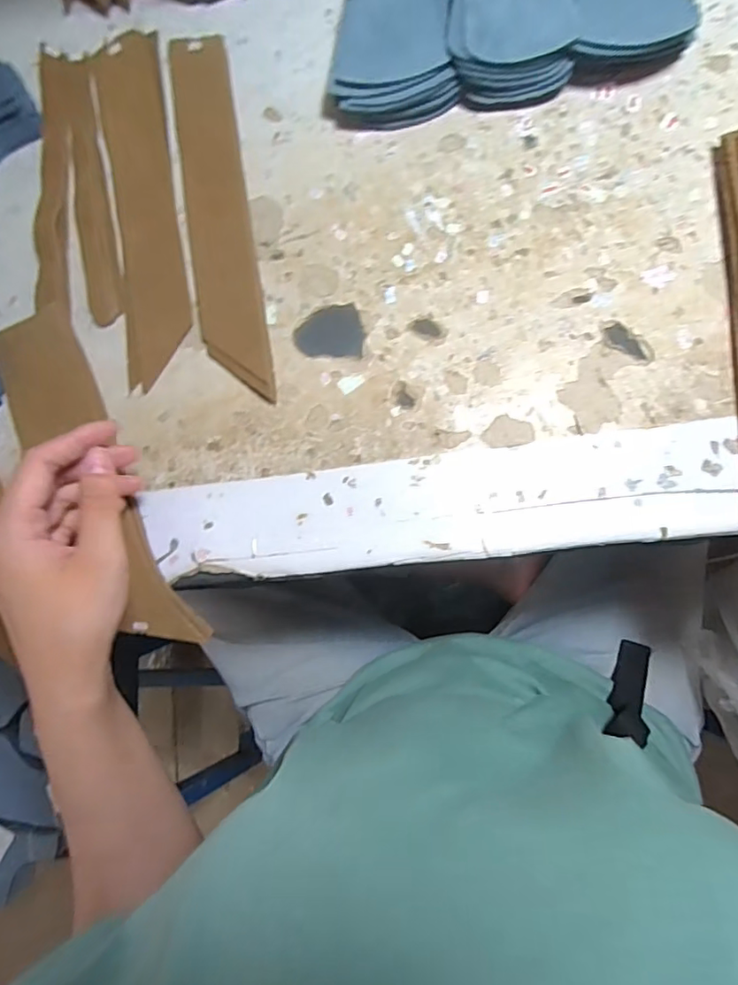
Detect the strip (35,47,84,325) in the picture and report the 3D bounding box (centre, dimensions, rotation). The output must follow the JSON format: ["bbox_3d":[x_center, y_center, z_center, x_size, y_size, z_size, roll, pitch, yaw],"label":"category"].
[{"bbox_3d":[-0.211,-0.210,0.375,0.028,0.006,0.185,-1,84,6],"label":"strip"}]

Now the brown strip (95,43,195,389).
[{"bbox_3d":[-0.147,-0.189,0.363,0.045,0.005,0.238,-10,83,5],"label":"brown strip"}]

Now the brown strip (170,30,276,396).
[{"bbox_3d":[-0.096,-0.180,0.359,0.044,0.005,0.248,-10,82,6],"label":"brown strip"}]

